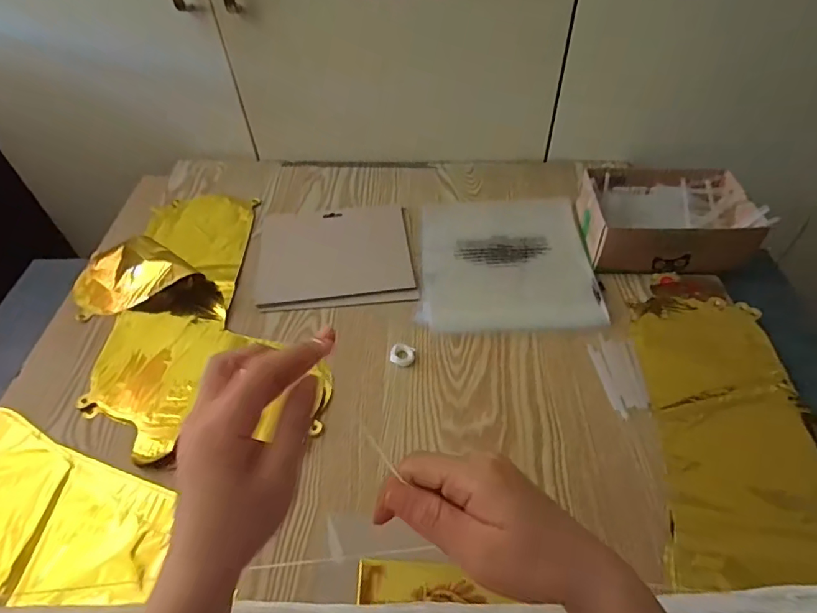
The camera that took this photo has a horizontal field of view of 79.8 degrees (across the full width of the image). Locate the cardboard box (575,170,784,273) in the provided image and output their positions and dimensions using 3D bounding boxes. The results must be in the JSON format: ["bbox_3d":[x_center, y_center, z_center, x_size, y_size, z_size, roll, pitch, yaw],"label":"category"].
[{"bbox_3d":[0.314,-0.114,0.611,0.188,0.063,0.148,-2,49,1],"label":"cardboard box"}]

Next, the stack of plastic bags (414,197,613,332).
[{"bbox_3d":[0.119,-0.063,0.621,0.208,0.010,0.226,-2,49,1],"label":"stack of plastic bags"}]

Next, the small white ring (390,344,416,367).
[{"bbox_3d":[-0.006,0.052,0.525,0.026,0.006,0.026,-1,49,1],"label":"small white ring"}]

